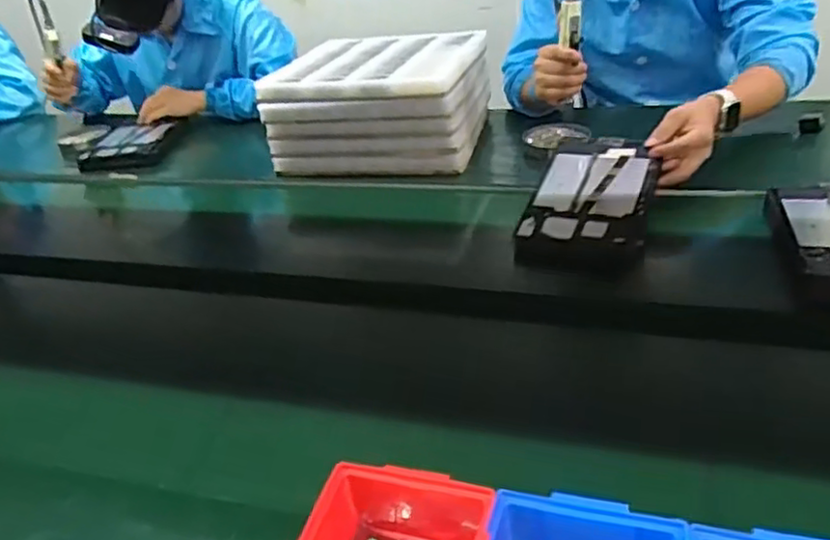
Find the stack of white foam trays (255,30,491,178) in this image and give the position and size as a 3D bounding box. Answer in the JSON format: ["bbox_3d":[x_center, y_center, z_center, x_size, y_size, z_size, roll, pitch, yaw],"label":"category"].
[{"bbox_3d":[-0.061,-0.304,1.210,0.335,0.156,0.309,3,33,15],"label":"stack of white foam trays"}]

